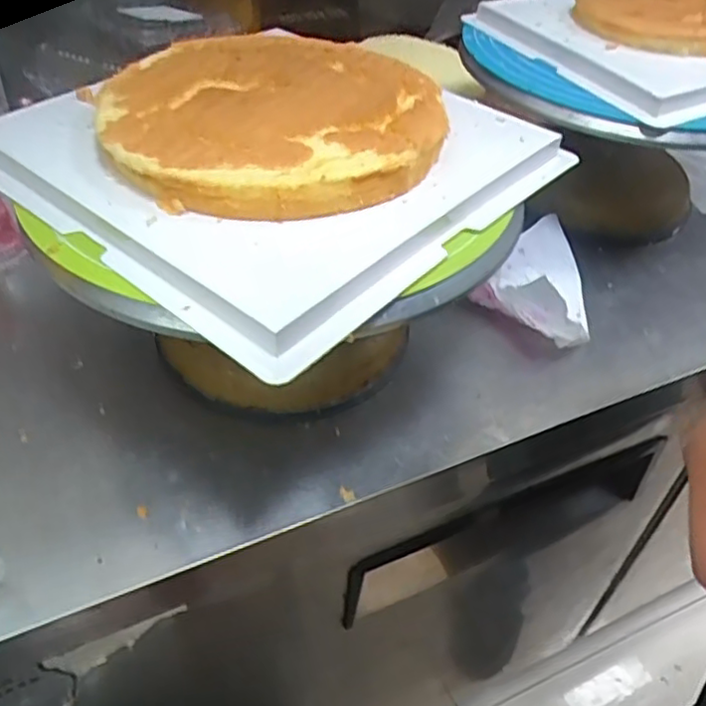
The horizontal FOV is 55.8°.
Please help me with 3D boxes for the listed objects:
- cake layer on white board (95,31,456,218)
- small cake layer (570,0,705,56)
[{"bbox_3d":[-0.045,-0.139,0.382,0.185,0.022,0.189,2,44,-2],"label":"cake layer on white board"},{"bbox_3d":[0.258,-0.285,0.554,0.138,0.017,0.145,3,48,-3],"label":"small cake layer"}]

